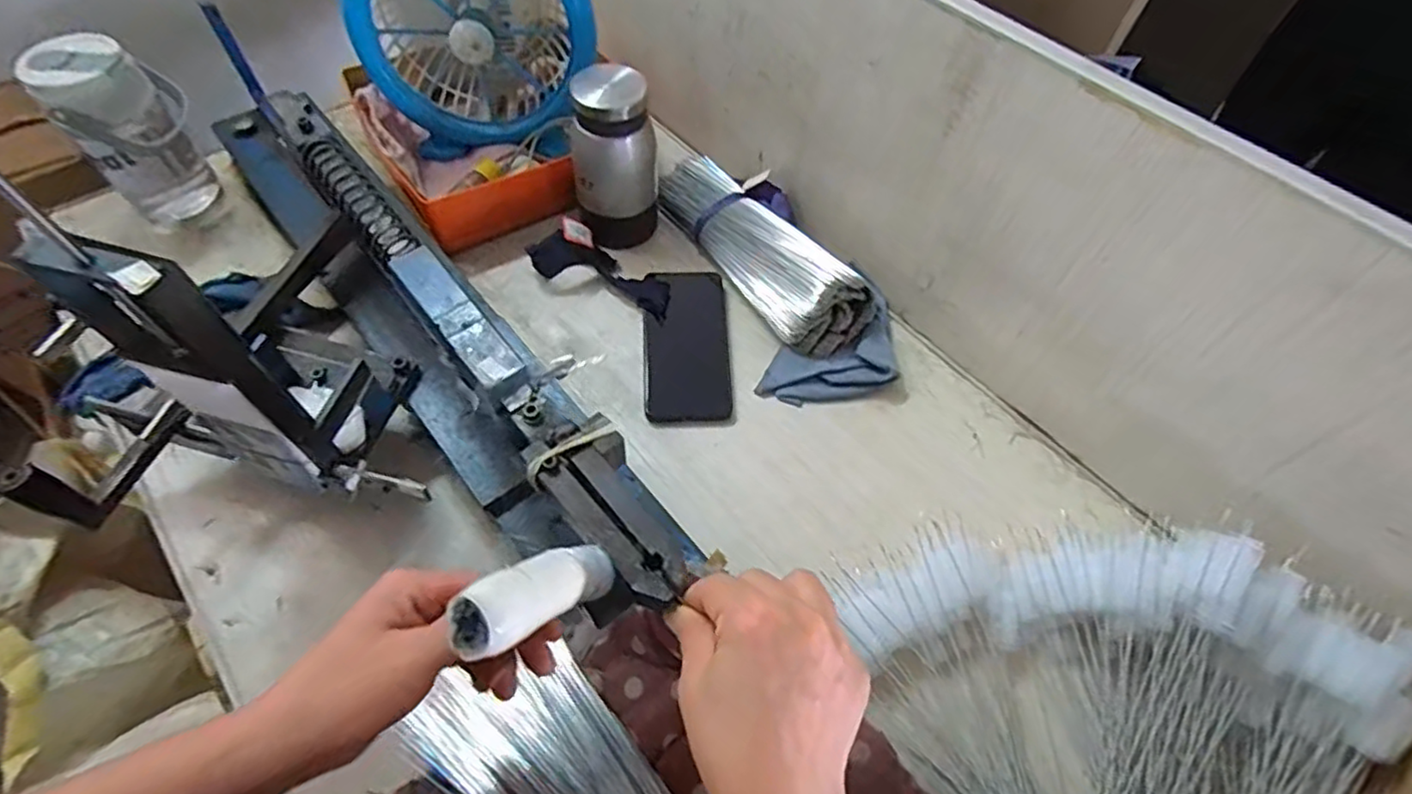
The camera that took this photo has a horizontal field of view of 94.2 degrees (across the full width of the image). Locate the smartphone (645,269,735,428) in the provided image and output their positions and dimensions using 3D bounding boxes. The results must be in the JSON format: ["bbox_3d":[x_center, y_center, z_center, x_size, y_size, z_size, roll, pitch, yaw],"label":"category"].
[{"bbox_3d":[-0.018,-0.051,0.603,0.073,0.010,0.158,-1,58,-5],"label":"smartphone"}]

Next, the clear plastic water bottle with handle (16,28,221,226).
[{"bbox_3d":[-0.526,-0.244,0.608,0.087,0.144,0.088,-33,66,-22],"label":"clear plastic water bottle with handle"}]

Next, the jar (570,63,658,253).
[{"bbox_3d":[-0.084,-0.222,0.615,0.073,0.152,0.065,3,58,-3],"label":"jar"}]

